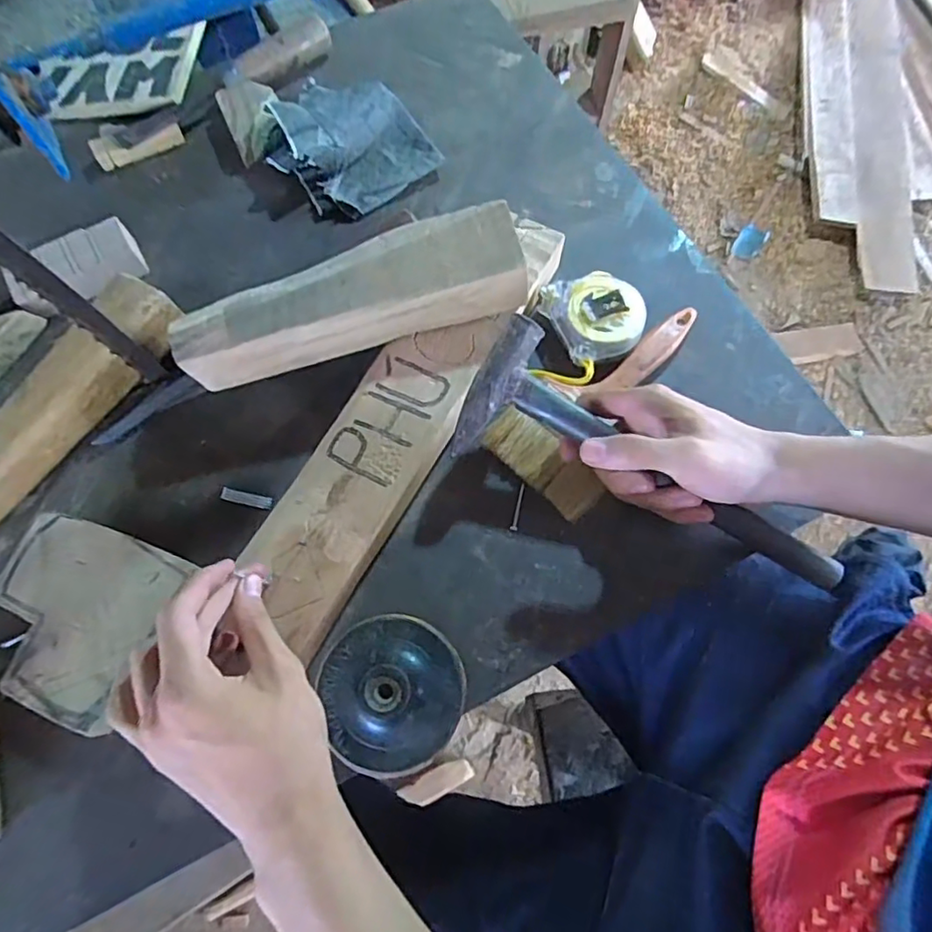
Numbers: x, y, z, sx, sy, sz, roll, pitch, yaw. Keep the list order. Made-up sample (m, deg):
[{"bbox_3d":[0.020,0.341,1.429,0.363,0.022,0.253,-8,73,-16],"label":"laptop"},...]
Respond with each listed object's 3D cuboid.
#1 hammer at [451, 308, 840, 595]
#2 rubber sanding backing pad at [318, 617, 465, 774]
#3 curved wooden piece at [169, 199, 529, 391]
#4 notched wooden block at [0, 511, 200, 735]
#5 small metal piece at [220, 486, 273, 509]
[{"bbox_3d":[0.126,0.006,0.387,0.269,0.035,0.082,29,71,-4],"label":"hammer"},{"bbox_3d":[-0.044,0.135,0.360,0.082,0.029,0.088,-18,70,-7],"label":"rubber sanding backing pad"},{"bbox_3d":[-0.080,-0.119,0.417,0.245,0.045,0.071,-15,70,-6],"label":"curved wooden piece"},{"bbox_3d":[-0.247,0.094,0.379,0.112,0.022,0.109,21,70,8],"label":"notched wooden block"},{"bbox_3d":[-0.153,0.022,0.414,0.036,0.004,0.009,12,69,5],"label":"small metal piece"}]

